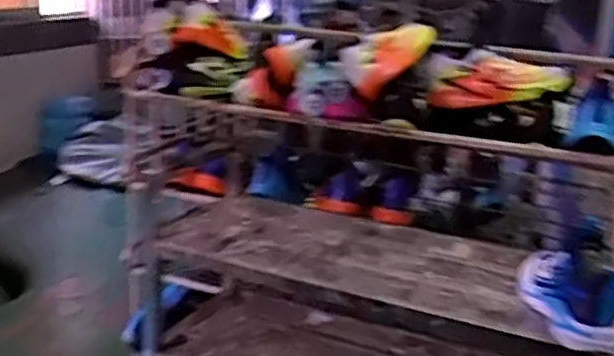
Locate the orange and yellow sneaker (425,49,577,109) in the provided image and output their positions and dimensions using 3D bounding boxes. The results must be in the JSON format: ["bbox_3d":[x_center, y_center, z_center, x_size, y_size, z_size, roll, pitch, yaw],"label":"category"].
[{"bbox_3d":[0.364,-0.186,1.302,0.255,0.099,0.085,6,17,8],"label":"orange and yellow sneaker"}]

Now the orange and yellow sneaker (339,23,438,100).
[{"bbox_3d":[0.175,-0.254,1.344,0.118,0.085,0.264,19,43,39],"label":"orange and yellow sneaker"}]

